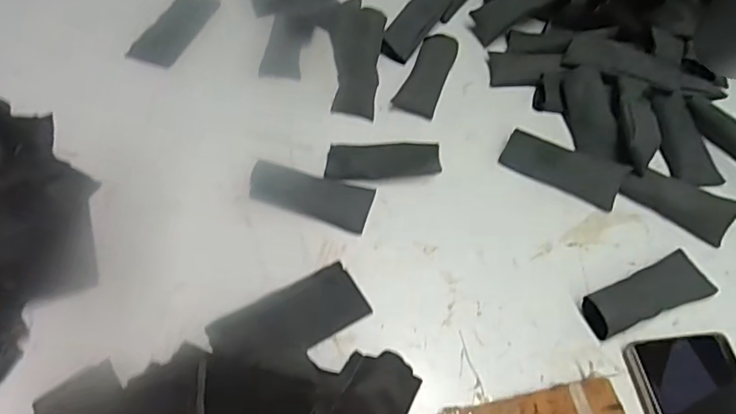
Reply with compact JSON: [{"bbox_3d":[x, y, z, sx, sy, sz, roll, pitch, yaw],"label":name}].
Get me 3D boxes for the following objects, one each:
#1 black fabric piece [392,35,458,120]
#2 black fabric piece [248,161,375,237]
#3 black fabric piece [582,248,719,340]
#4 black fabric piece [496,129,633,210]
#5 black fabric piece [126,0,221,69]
[{"bbox_3d":[0.062,-0.134,0.550,0.038,0.020,0.098,20,57,14],"label":"black fabric piece"},{"bbox_3d":[-0.050,-0.012,0.475,0.105,0.017,0.042,14,56,10],"label":"black fabric piece"},{"bbox_3d":[0.213,0.066,0.415,0.106,0.020,0.037,-23,58,-15],"label":"black fabric piece"},{"bbox_3d":[0.172,-0.034,0.488,0.102,0.007,0.040,24,84,20],"label":"black fabric piece"},{"bbox_3d":[-0.213,-0.199,0.609,0.055,0.005,0.115,16,56,12],"label":"black fabric piece"}]

